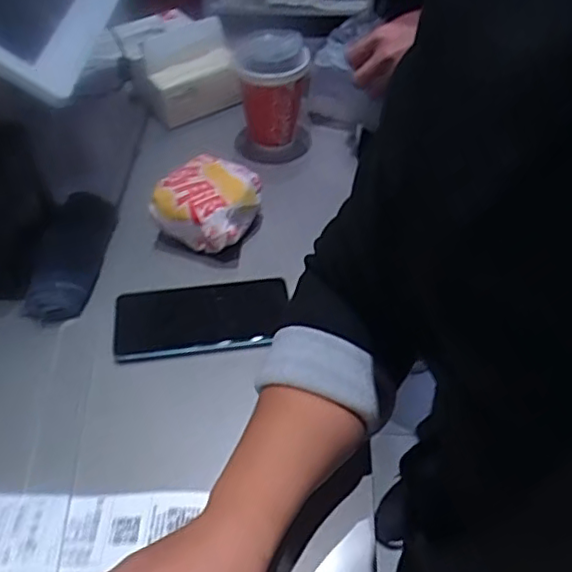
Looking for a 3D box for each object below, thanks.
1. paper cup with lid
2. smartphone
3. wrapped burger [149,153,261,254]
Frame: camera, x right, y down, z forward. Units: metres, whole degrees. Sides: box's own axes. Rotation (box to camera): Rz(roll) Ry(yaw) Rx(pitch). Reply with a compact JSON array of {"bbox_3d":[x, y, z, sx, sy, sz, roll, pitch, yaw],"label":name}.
[{"bbox_3d":[-0.015,-0.225,0.715,0.079,0.121,0.081,-1,47,1],"label":"paper cup with lid"},{"bbox_3d":[-0.079,0.024,0.556,0.155,0.012,0.077,-7,47,-5],"label":"smartphone"},{"bbox_3d":[-0.079,-0.085,0.625,0.086,0.061,0.088,18,50,17],"label":"wrapped burger"}]

